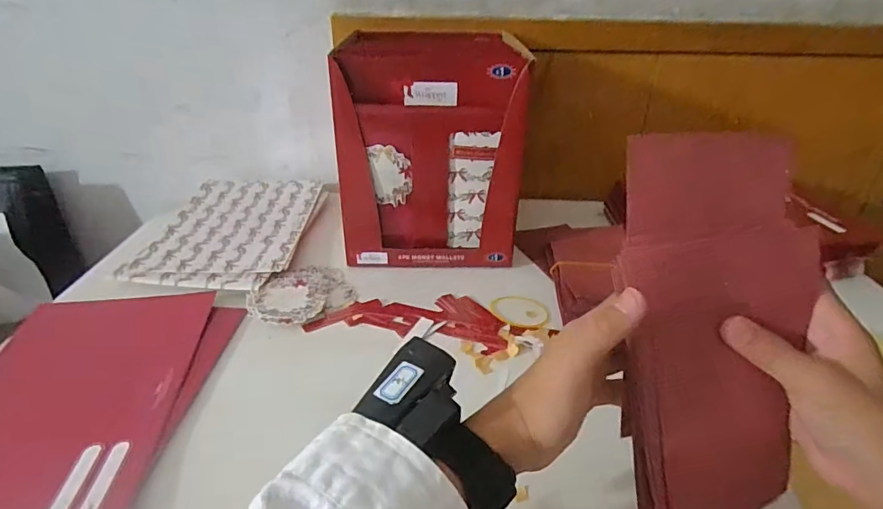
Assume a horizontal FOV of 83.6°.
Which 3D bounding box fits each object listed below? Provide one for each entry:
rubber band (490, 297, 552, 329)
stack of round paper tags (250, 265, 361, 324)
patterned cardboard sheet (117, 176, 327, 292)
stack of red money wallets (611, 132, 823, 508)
[{"bbox_3d":[0.084,0.061,0.525,0.057,0.006,0.059,-1,29,-5],"label":"rubber band"},{"bbox_3d":[-0.153,0.041,0.542,0.095,0.014,0.114,26,37,38],"label":"stack of round paper tags"},{"bbox_3d":[-0.269,-0.041,0.657,0.183,0.007,0.284,2,31,0],"label":"patterned cardboard sheet"},{"bbox_3d":[0.153,0.050,0.277,0.093,0.228,0.035,-5,8,-12],"label":"stack of red money wallets"}]

